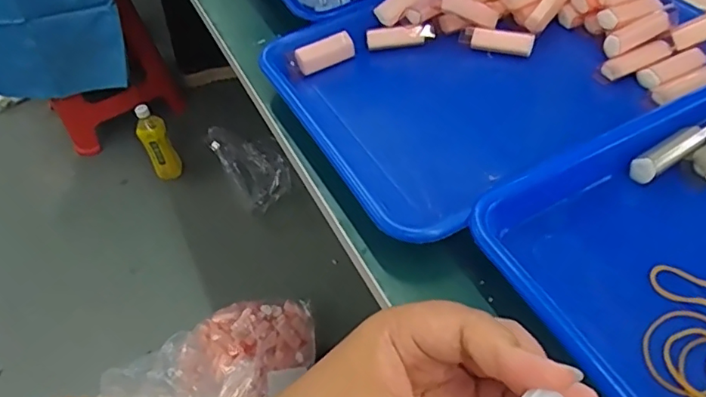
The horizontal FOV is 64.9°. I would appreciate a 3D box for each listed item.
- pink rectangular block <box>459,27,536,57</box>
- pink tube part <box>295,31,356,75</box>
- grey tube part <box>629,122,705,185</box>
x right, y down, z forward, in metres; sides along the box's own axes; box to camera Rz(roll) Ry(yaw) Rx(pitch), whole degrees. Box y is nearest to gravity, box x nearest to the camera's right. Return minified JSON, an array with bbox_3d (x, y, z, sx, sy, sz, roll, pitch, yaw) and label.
[{"bbox_3d":[0.120,-0.133,0.466,0.061,0.015,0.016,13,52,17],"label":"pink rectangular block"},{"bbox_3d":[-0.025,-0.126,0.478,0.053,0.020,0.016,-26,52,-15],"label":"pink tube part"},{"bbox_3d":[0.207,-0.032,0.361,0.063,0.015,0.015,-28,52,-17],"label":"grey tube part"}]

